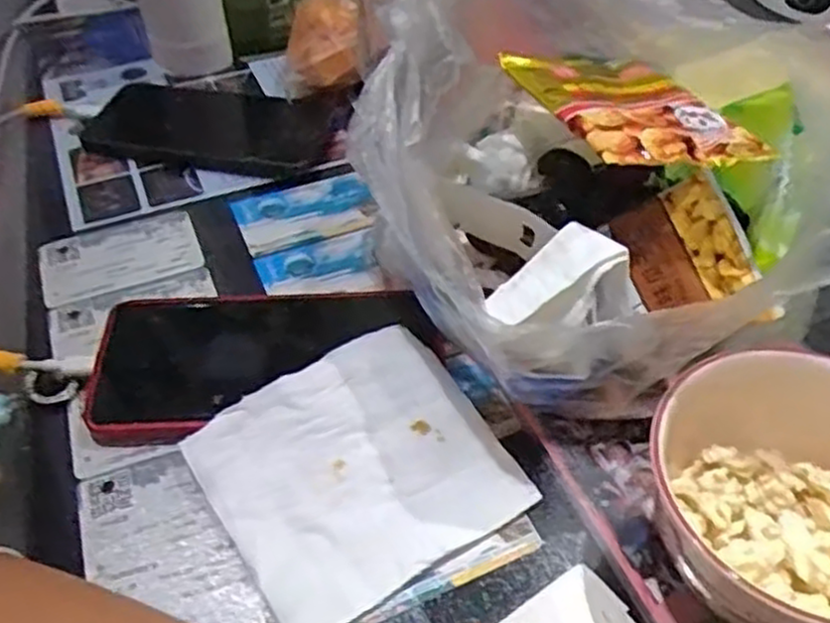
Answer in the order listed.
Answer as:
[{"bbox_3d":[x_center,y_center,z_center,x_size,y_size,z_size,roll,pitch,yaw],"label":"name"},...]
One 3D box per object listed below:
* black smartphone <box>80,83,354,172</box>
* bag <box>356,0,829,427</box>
[{"bbox_3d":[-0.138,-0.133,0.550,0.180,0.016,0.089,9,47,9],"label":"black smartphone"},{"bbox_3d":[0.096,-0.060,0.370,0.239,0.133,0.216,-1,46,-1],"label":"bag"}]

